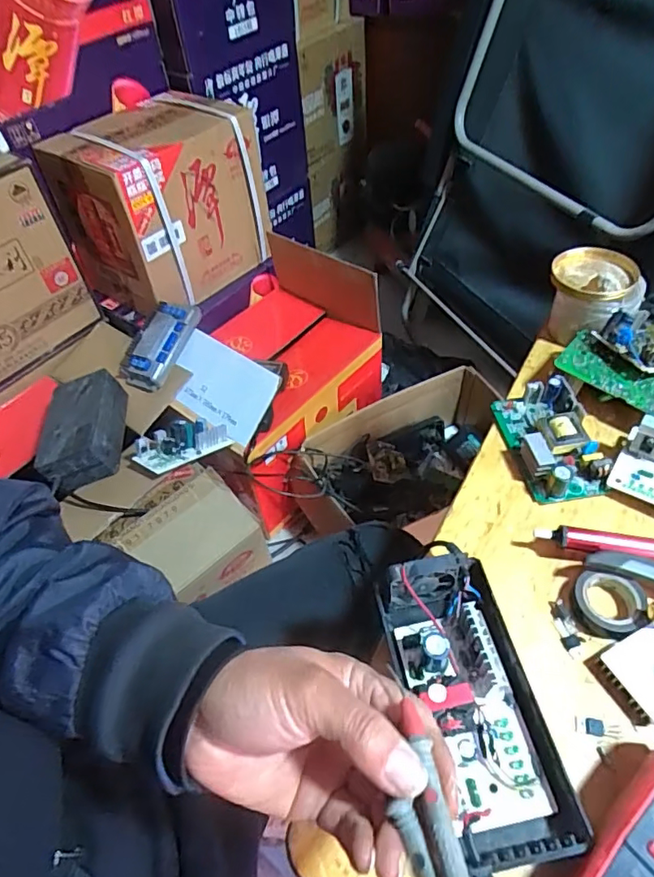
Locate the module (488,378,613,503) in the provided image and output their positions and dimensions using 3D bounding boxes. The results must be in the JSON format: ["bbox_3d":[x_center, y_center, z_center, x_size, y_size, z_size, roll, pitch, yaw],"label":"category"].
[{"bbox_3d":[0.208,-0.001,0.496,0.067,0.033,0.116,-10,50,-3],"label":"module"}]

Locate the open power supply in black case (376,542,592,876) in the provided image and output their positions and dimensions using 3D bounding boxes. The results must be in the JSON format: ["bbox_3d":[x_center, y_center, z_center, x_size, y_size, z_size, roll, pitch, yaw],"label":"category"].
[{"bbox_3d":[0.093,0.167,0.348,0.084,0.047,0.189,-12,50,-5],"label":"open power supply in black case"}]

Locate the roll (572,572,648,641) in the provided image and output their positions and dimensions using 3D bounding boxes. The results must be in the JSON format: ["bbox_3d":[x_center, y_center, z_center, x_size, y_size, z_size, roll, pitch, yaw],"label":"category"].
[{"bbox_3d":[0.210,0.125,0.399,0.047,0.018,0.045,-3,50,3],"label":"roll"}]

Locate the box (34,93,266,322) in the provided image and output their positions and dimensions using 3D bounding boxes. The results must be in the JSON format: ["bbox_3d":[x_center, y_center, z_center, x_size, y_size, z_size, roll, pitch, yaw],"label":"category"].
[{"bbox_3d":[-0.297,-0.447,1.029,0.204,0.283,0.342,33,60,28],"label":"box"}]

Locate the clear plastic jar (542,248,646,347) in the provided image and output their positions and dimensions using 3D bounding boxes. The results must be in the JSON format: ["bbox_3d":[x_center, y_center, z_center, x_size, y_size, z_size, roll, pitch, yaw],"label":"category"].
[{"bbox_3d":[0.286,-0.153,0.583,0.080,0.078,0.094,-21,52,-12],"label":"clear plastic jar"}]

